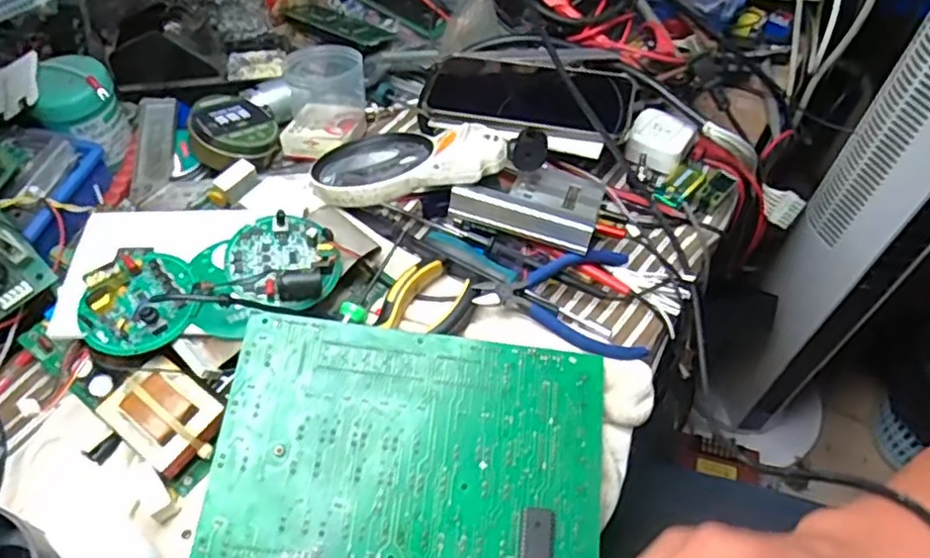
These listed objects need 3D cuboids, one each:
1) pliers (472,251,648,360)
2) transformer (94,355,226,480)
[{"bbox_3d":[0.064,0.011,0.452,0.112,0.021,0.076,1,54,-1],"label":"pliers"},{"bbox_3d":[-0.177,0.079,0.394,0.064,0.032,0.048,31,59,19],"label":"transformer"}]

